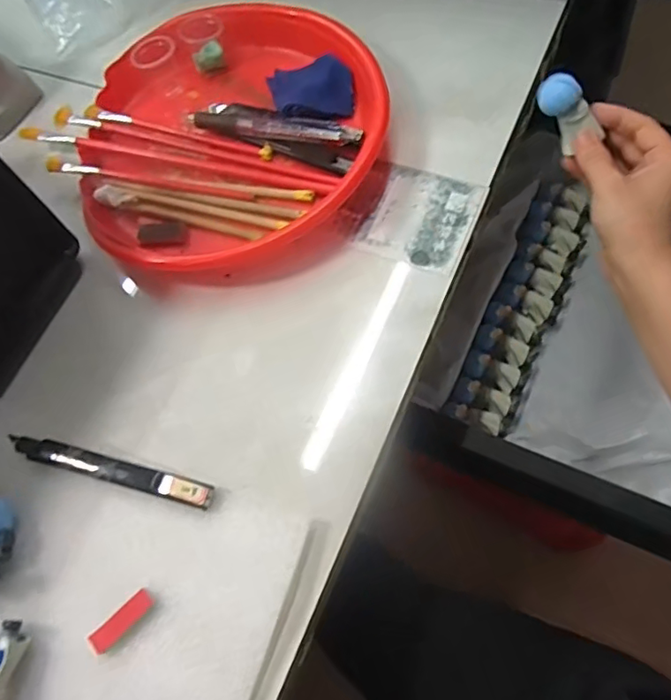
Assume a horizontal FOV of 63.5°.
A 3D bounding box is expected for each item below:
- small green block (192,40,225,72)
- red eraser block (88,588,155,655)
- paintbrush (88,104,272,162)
[{"bbox_3d":[-0.108,-0.250,0.466,0.026,0.017,0.016,-30,65,-6],"label":"small green block"},{"bbox_3d":[-0.117,0.149,0.298,0.038,0.005,0.012,-43,67,-12],"label":"red eraser block"},{"bbox_3d":[-0.127,-0.174,0.431,0.165,0.011,0.014,15,69,14],"label":"paintbrush"}]

